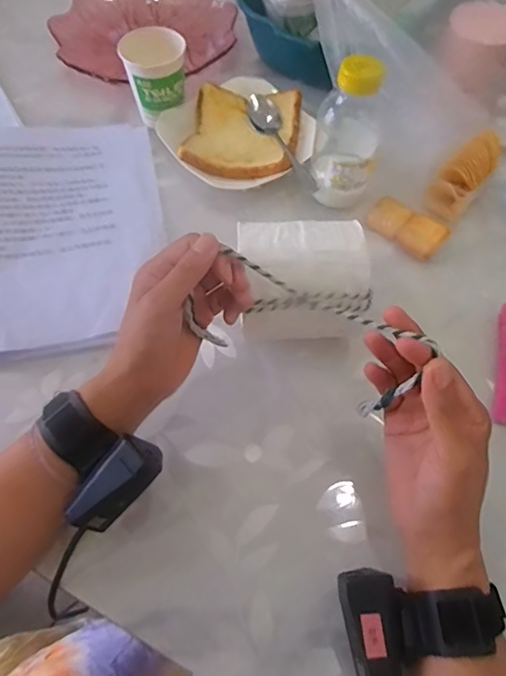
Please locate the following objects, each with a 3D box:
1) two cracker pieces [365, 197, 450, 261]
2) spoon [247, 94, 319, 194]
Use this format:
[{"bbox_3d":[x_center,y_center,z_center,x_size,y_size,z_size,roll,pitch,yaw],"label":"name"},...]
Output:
[{"bbox_3d":[0.155,-0.114,0.512,0.081,0.021,0.038,39,69,20],"label":"two cracker pieces"},{"bbox_3d":[0.029,-0.219,0.557,0.028,0.024,0.153,-21,63,-9],"label":"spoon"}]

